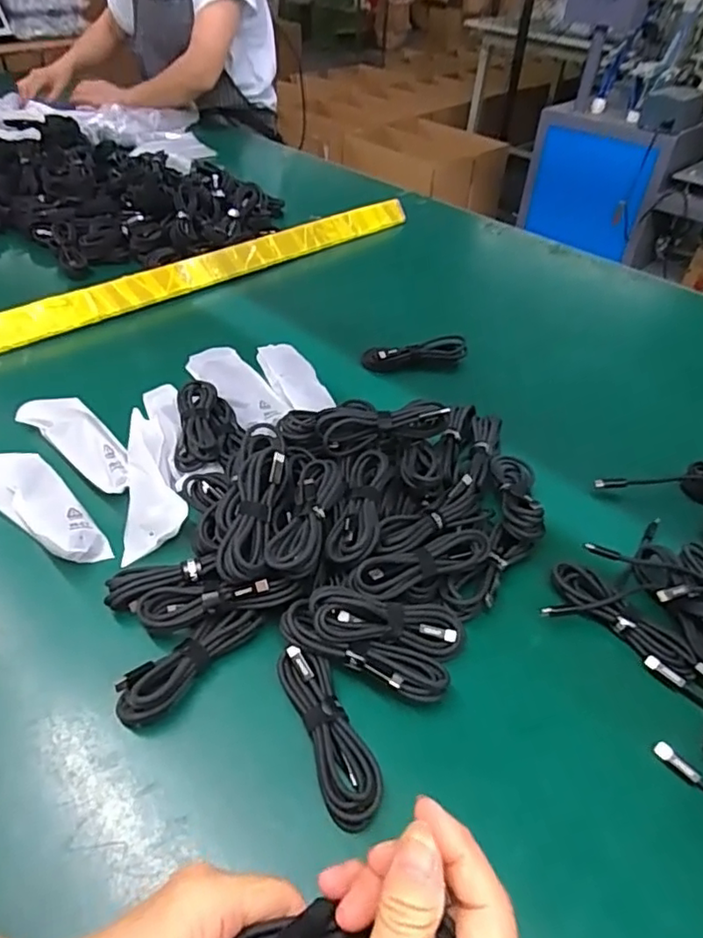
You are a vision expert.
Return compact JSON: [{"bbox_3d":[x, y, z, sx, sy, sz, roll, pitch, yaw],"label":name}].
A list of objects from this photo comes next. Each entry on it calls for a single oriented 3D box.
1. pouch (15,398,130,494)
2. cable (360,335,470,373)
[{"bbox_3d":[-0.250,-0.031,0.543,0.154,0.023,0.055,34,52,28],"label":"pouch"},{"bbox_3d":[0.074,-0.134,0.683,0.119,0.023,0.027,-3,44,-6],"label":"cable"}]

